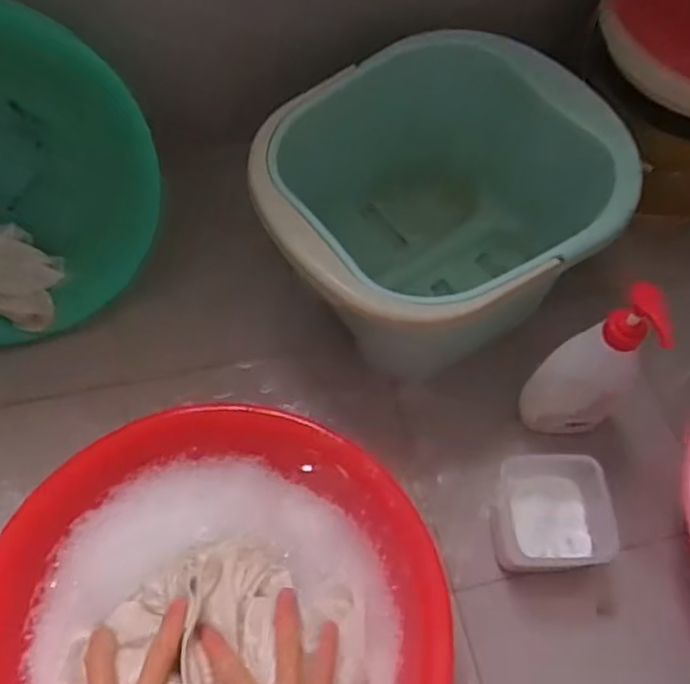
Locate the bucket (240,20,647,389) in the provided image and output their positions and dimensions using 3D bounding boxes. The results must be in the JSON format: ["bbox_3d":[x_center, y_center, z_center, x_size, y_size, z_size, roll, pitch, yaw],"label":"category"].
[{"bbox_3d":[0.086,-0.155,0.789,0.372,0.250,0.372,1,67,-3],"label":"bucket"}]

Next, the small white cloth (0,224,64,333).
[{"bbox_3d":[-0.374,-0.074,0.793,0.128,0.030,0.092,33,65,13],"label":"small white cloth"}]

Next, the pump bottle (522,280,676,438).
[{"bbox_3d":[0.239,0.033,0.679,0.066,0.260,0.082,-40,71,-21],"label":"pump bottle"}]

